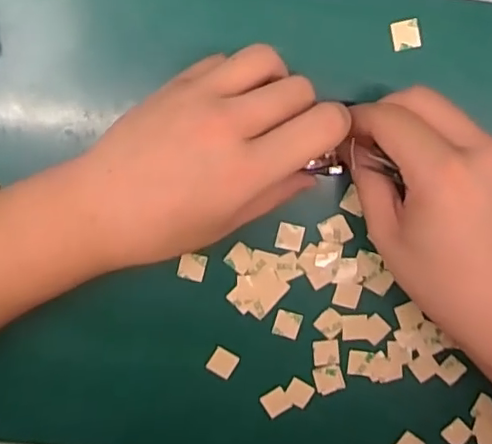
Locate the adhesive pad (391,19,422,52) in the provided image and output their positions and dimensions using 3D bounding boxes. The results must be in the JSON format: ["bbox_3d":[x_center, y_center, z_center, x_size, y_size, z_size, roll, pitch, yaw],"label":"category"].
[{"bbox_3d":[0.092,-0.106,0.334,0.015,0.004,0.015,-13,99,-1],"label":"adhesive pad"}]

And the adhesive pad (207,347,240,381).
[{"bbox_3d":[-0.014,0.087,0.359,0.016,0.004,0.016,31,95,-7],"label":"adhesive pad"}]

